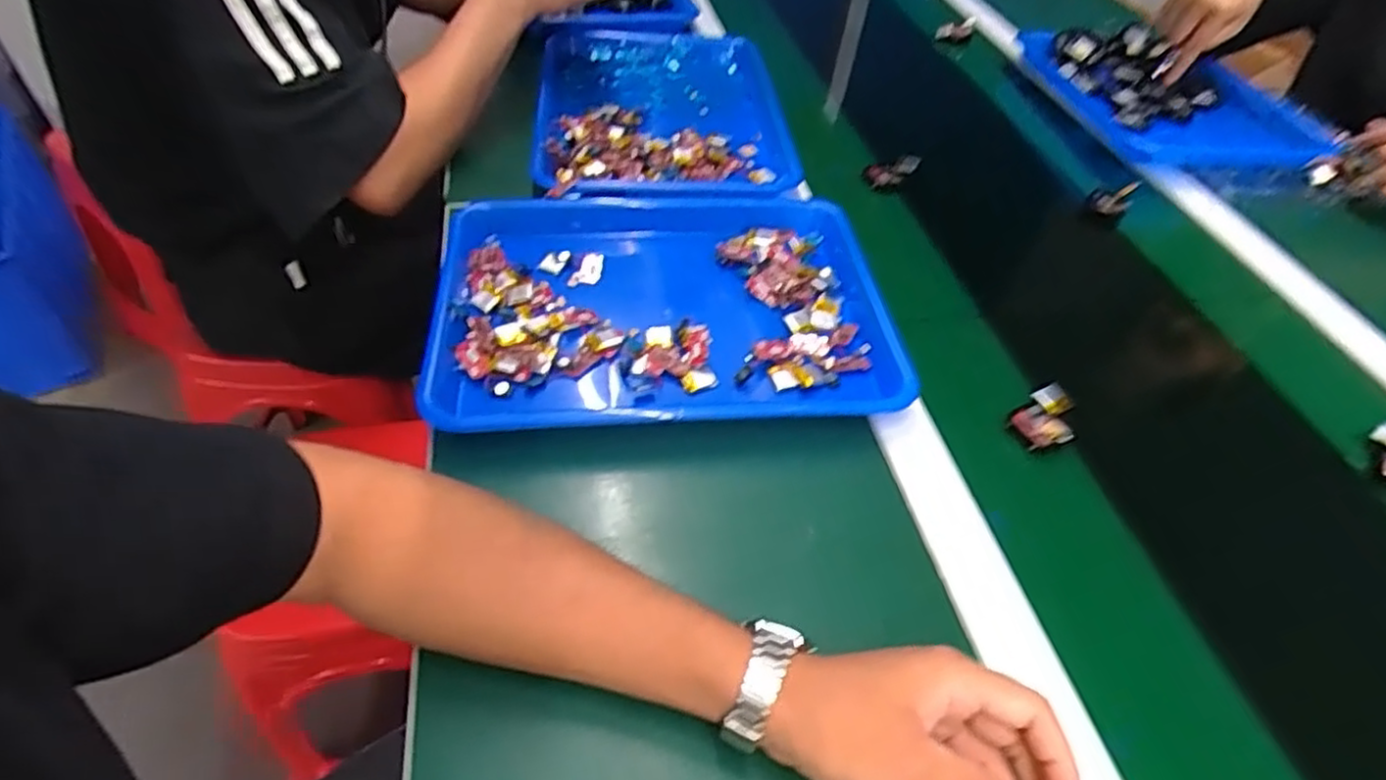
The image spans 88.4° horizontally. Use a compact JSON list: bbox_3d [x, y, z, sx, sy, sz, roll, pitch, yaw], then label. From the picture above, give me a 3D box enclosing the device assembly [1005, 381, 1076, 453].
[{"bbox_3d":[0.254,0.021,0.512,0.052,0.017,0.038,-23,53,-24],"label":"device assembly"}]

